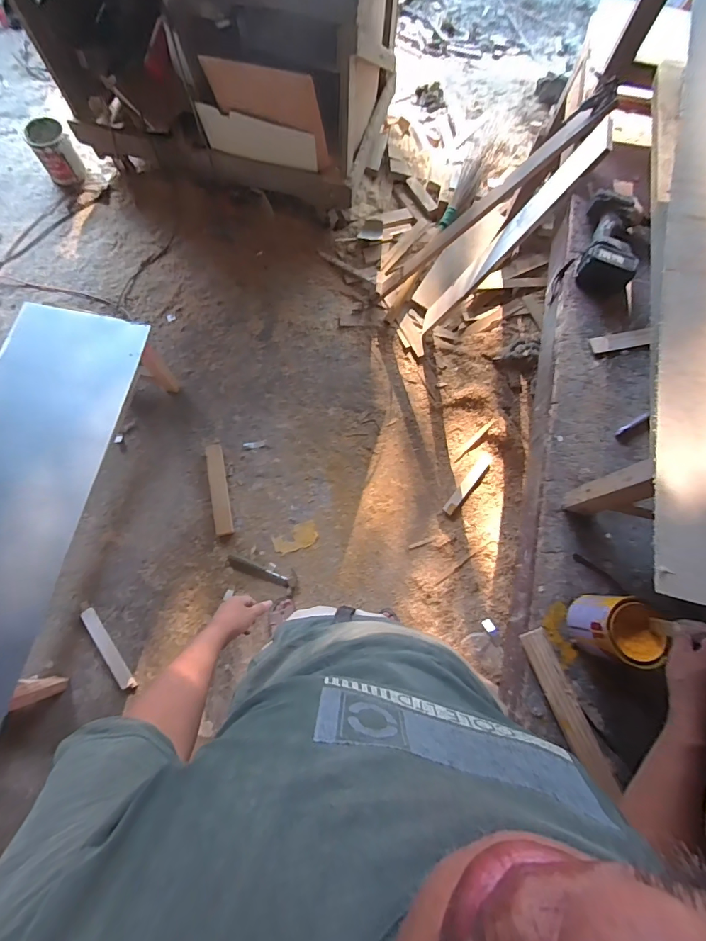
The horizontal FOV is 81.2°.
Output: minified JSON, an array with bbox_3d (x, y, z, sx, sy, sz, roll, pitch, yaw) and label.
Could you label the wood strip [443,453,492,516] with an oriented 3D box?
[{"bbox_3d":[0.462,0.048,1.648,0.047,0.026,0.307,38,78,11],"label":"wood strip"}]

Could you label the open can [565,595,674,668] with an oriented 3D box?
[{"bbox_3d":[0.454,0.278,0.728,0.090,0.142,0.106,6,74,-1],"label":"open can"}]

